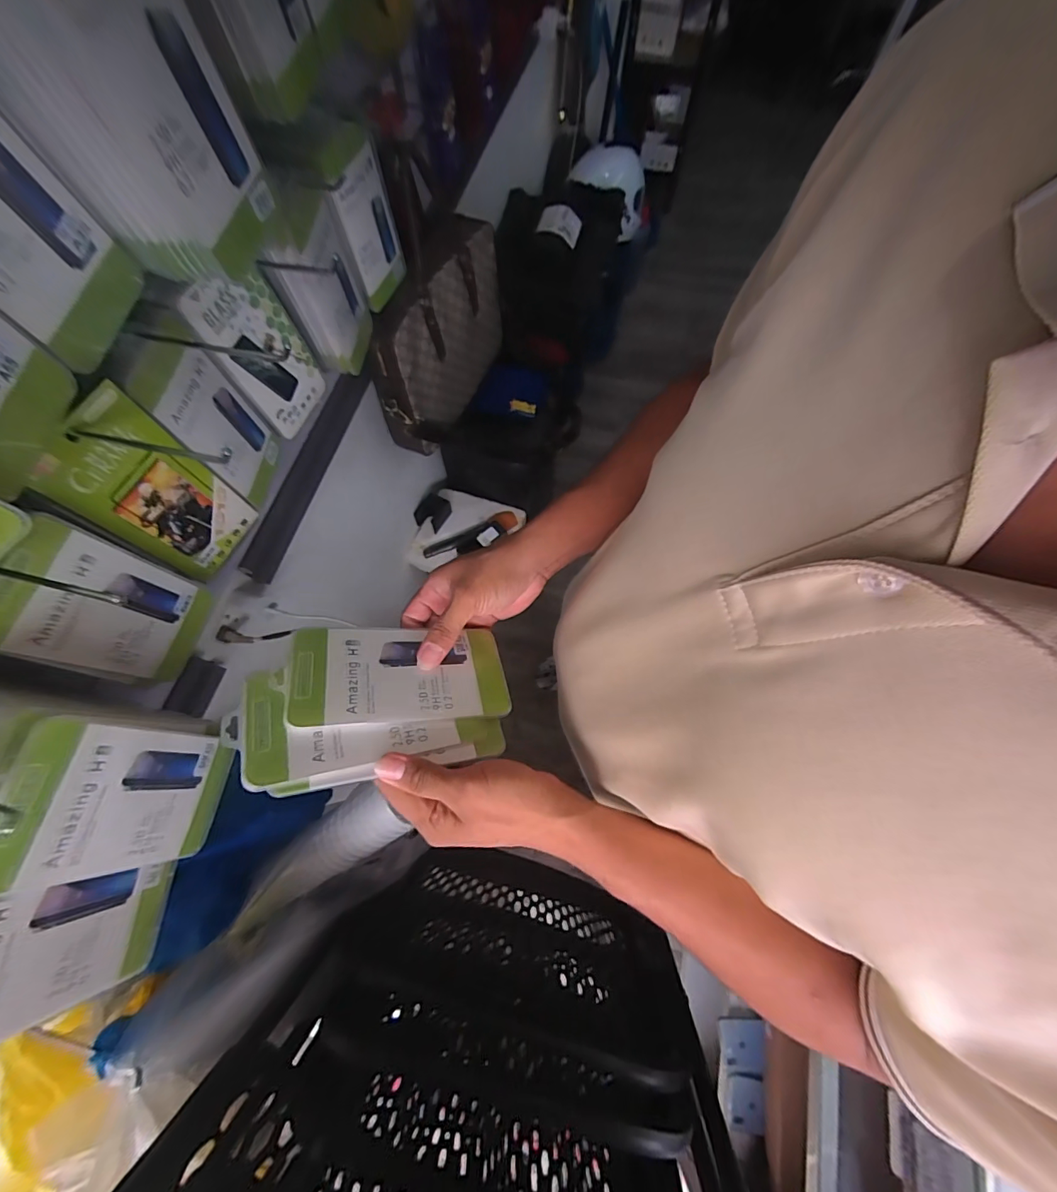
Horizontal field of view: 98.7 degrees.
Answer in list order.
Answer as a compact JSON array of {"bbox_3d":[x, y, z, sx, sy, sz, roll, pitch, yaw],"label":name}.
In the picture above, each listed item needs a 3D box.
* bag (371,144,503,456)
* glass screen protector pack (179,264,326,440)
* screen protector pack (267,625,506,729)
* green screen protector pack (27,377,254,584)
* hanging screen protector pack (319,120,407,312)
[{"bbox_3d":[-0.153,-0.474,0.764,0.098,0.347,0.353,16,70,7],"label":"bag"},{"bbox_3d":[-0.256,-0.235,0.443,0.010,0.155,0.091,22,71,9],"label":"glass screen protector pack"},{"bbox_3d":[-0.101,0.061,0.367,0.170,0.005,0.085,3,48,-24],"label":"screen protector pack"},{"bbox_3d":[-0.302,-0.081,0.375,0.008,0.168,0.085,20,71,8],"label":"green screen protector pack"},{"bbox_3d":[-0.178,-0.420,0.511,0.011,0.153,0.100,19,72,9],"label":"hanging screen protector pack"}]

